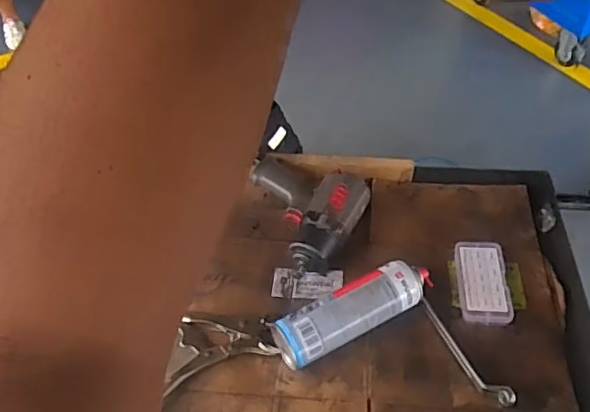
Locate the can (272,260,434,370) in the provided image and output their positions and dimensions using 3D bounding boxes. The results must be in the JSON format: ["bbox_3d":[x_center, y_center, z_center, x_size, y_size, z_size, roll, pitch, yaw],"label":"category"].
[{"bbox_3d":[0.081,0.137,0.750,0.218,0.064,0.065,-24,53,-18],"label":"can"}]

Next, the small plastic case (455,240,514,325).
[{"bbox_3d":[0.262,0.105,0.802,0.066,0.027,0.126,4,49,5],"label":"small plastic case"}]

